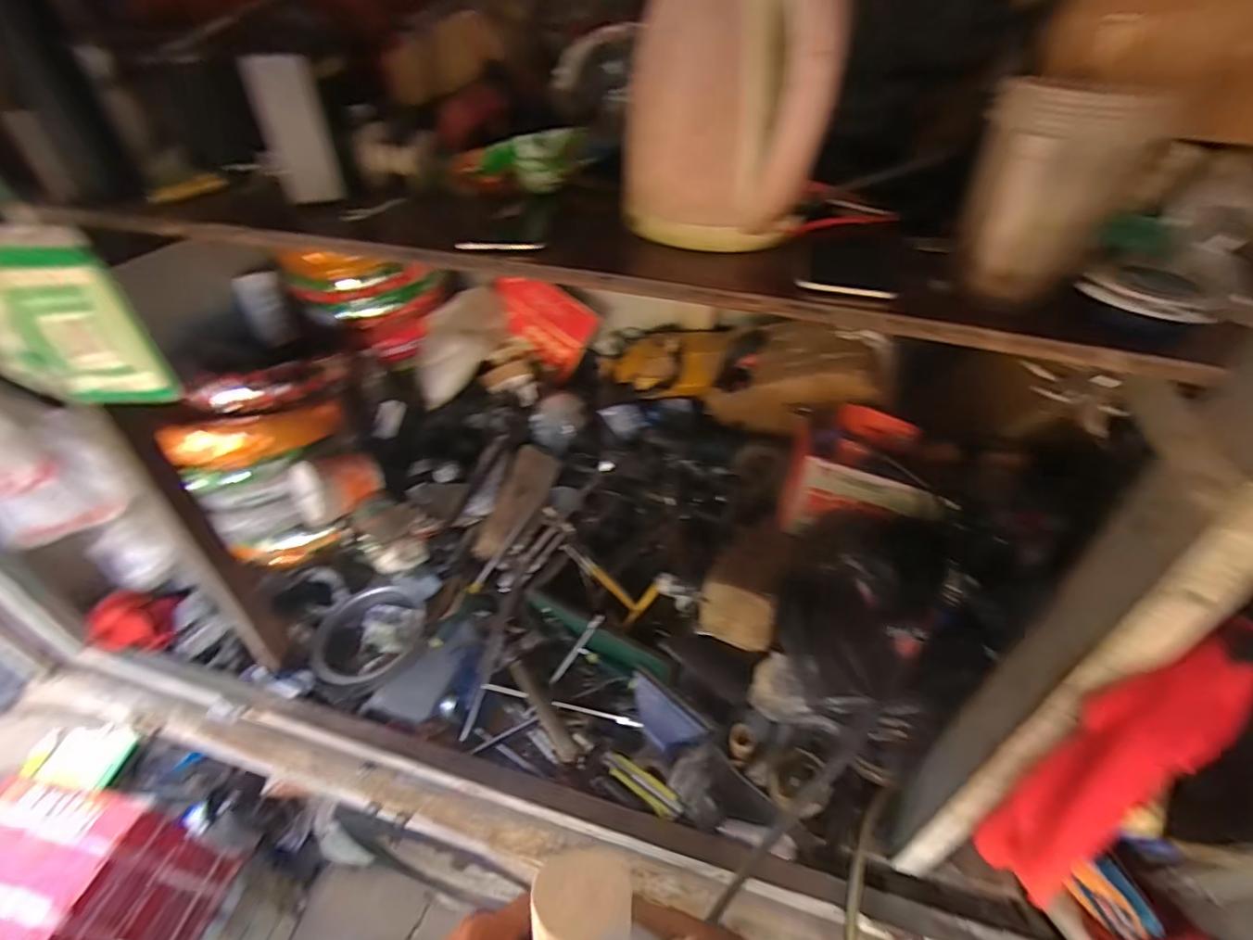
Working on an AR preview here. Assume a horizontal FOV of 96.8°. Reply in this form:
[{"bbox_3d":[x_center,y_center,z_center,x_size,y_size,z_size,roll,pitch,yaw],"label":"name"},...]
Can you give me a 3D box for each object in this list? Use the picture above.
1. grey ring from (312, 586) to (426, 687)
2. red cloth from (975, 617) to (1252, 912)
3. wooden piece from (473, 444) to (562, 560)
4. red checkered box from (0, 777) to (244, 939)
[{"bbox_3d":[-0.452,0.284,0.988,0.181,0.026,0.190,-1,44,1],"label":"grey ring"},{"bbox_3d":[0.411,0.268,0.475,0.081,0.362,0.094,-19,46,-18],"label":"red cloth"},{"bbox_3d":[-0.221,0.061,1.160,0.097,0.028,0.280,15,57,5],"label":"wooden piece"},{"bbox_3d":[-0.967,0.722,0.991,0.312,0.342,0.214,8,45,10],"label":"red checkered box"}]

